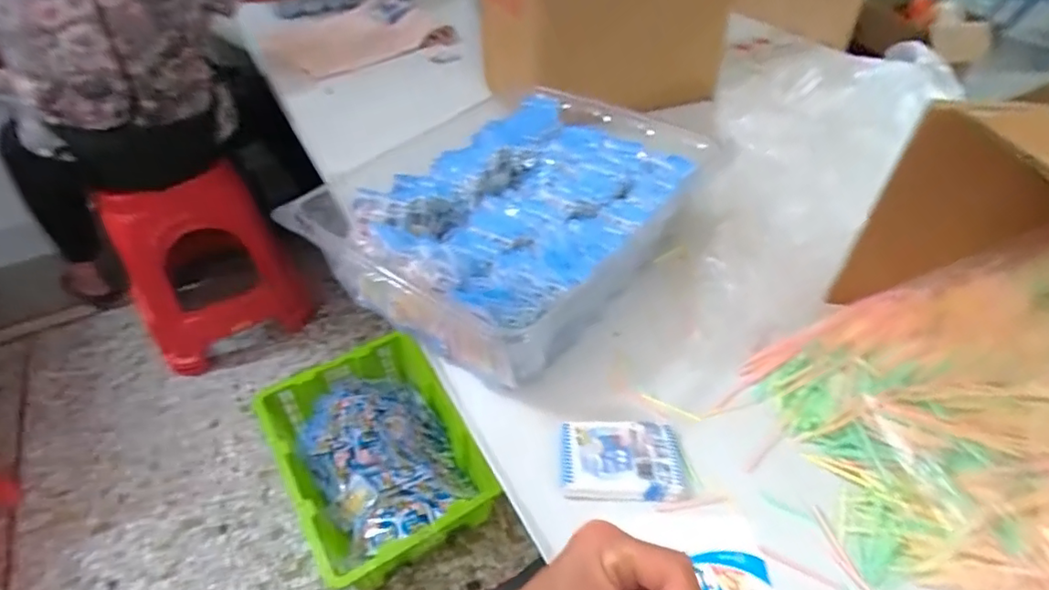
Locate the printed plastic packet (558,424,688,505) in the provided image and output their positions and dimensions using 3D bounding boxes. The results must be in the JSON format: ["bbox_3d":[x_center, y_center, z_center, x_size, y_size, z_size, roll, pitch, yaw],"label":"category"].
[{"bbox_3d":[0.089,0.154,0.533,0.110,0.022,0.076,-2,43,-1],"label":"printed plastic packet"}]

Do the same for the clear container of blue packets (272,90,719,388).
[{"bbox_3d":[-0.007,-0.090,0.706,0.452,0.128,0.307,-34,52,-30],"label":"clear container of blue packets"}]

